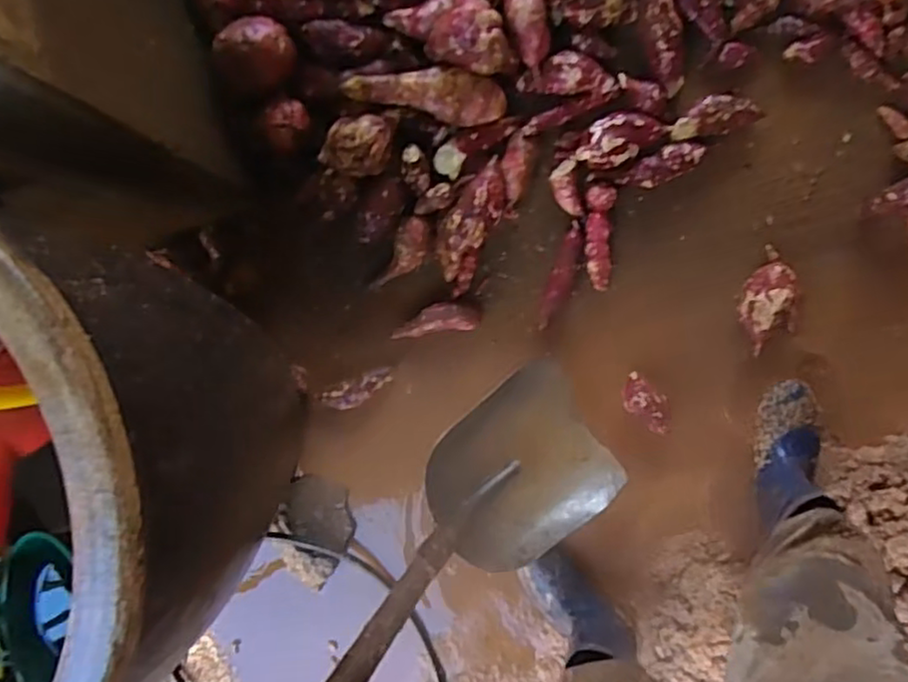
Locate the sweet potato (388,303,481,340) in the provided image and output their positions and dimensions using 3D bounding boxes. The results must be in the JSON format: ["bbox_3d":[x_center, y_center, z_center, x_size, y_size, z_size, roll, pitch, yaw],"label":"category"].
[{"bbox_3d":[-0.035,-0.040,1.230,0.165,0.057,0.057,-7,88,8],"label":"sweet potato"}]

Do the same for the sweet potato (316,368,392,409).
[{"bbox_3d":[-0.179,0.093,1.258,0.147,0.048,0.051,-25,86,7],"label":"sweet potato"}]

